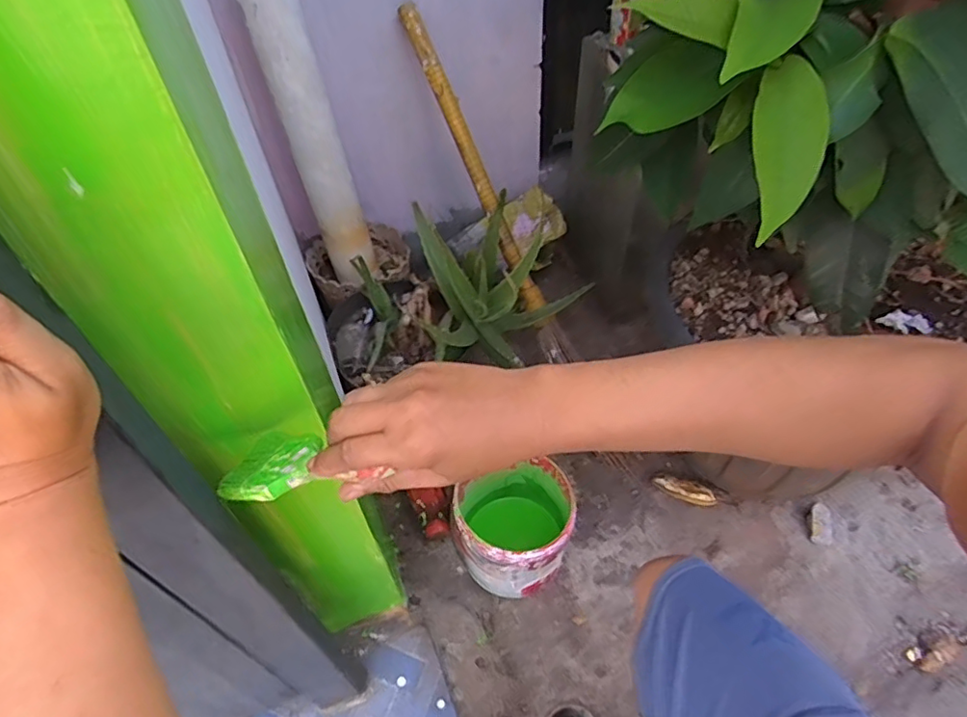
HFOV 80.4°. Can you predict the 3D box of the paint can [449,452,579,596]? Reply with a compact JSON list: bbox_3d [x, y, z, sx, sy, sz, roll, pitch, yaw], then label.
[{"bbox_3d":[0.051,0.280,0.909,0.176,0.179,0.156,-3,49,1],"label":"paint can"}]

